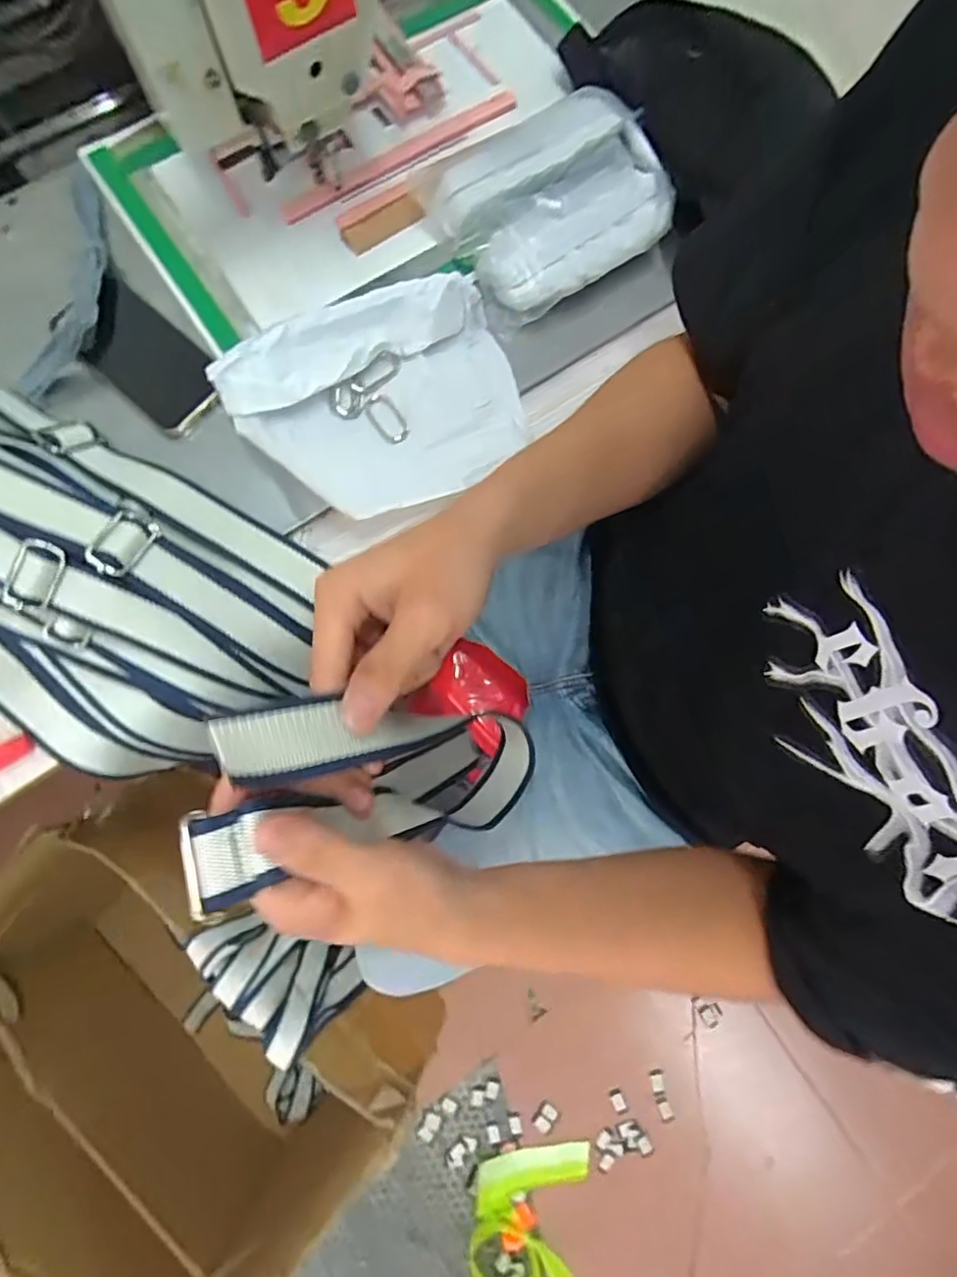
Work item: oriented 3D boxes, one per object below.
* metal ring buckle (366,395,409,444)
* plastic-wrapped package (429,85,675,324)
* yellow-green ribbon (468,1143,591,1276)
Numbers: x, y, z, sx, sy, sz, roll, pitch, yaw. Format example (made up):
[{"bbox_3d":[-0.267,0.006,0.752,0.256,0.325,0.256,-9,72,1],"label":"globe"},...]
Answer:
[{"bbox_3d":[-0.074,-0.176,0.481,0.024,0.004,0.046,-31,80,-7],"label":"metal ring buckle"},{"bbox_3d":[0.066,-0.359,0.495,0.176,0.049,0.133,-34,80,-8],"label":"plastic-wrapped package"},{"bbox_3d":[0.085,0.994,1.015,0.186,0.023,0.235,7,77,1],"label":"yellow-green ribbon"}]

